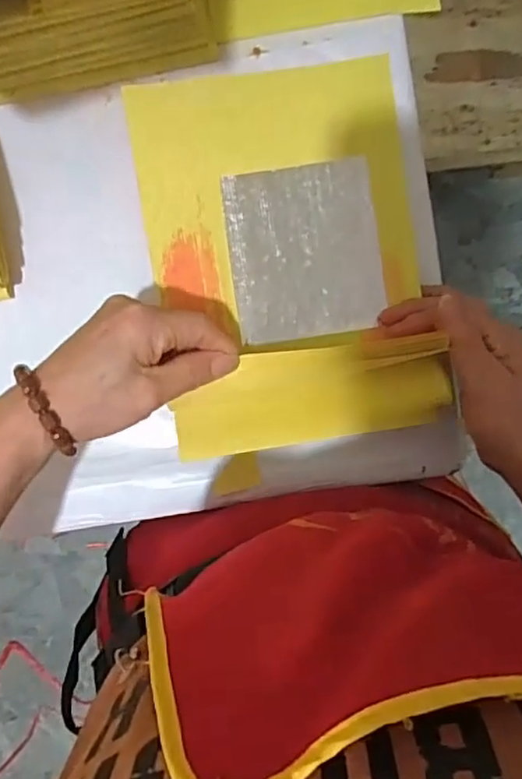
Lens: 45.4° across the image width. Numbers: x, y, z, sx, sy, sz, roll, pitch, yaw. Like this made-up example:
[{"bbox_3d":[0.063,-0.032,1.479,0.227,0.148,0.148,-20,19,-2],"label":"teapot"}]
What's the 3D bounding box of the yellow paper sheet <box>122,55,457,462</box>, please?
[{"bbox_3d":[0.015,-0.080,0.364,0.159,0.042,0.221,-9,90,-1],"label":"yellow paper sheet"}]

